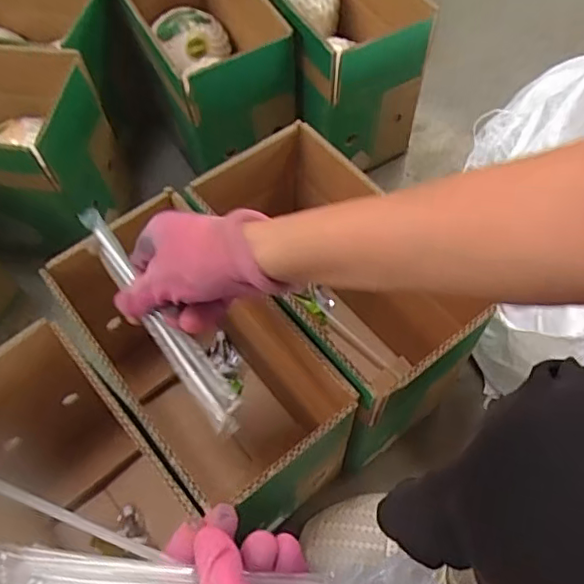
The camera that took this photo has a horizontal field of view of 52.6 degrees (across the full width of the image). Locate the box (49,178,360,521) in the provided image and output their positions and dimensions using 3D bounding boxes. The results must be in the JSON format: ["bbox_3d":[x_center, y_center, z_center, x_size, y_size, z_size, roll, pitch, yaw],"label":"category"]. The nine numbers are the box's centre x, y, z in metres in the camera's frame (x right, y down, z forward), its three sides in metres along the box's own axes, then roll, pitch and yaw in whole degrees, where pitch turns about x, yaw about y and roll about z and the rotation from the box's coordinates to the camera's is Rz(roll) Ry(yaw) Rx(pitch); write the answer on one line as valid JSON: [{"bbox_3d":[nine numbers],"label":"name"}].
[{"bbox_3d":[-0.079,0.086,0.583,0.145,0.223,0.272,-37,66,-15],"label":"box"}]

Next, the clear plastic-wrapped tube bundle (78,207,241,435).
[{"bbox_3d":[-0.097,0.018,0.433,0.026,0.017,0.194,-35,77,-15],"label":"clear plastic-wrapped tube bundle"}]

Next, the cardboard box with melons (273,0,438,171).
[{"bbox_3d":[0.044,-0.329,0.783,0.153,0.198,0.269,-30,64,-12],"label":"cardboard box with melons"}]

